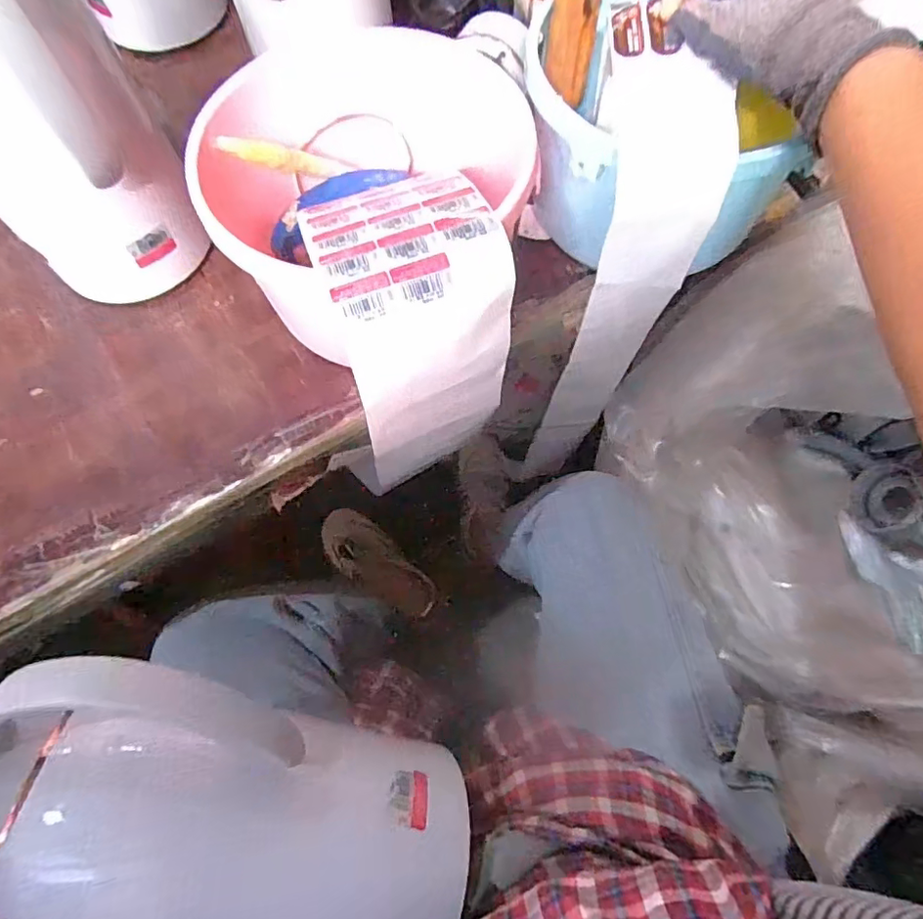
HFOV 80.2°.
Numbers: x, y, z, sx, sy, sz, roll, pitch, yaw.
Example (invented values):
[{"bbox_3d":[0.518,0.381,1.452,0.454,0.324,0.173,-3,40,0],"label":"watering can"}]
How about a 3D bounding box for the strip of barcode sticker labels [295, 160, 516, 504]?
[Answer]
[{"bbox_3d":[-0.032,-0.094,0.410,0.117,0.191,0.138,-11,69,-2],"label":"strip of barcode sticker labels"}]

